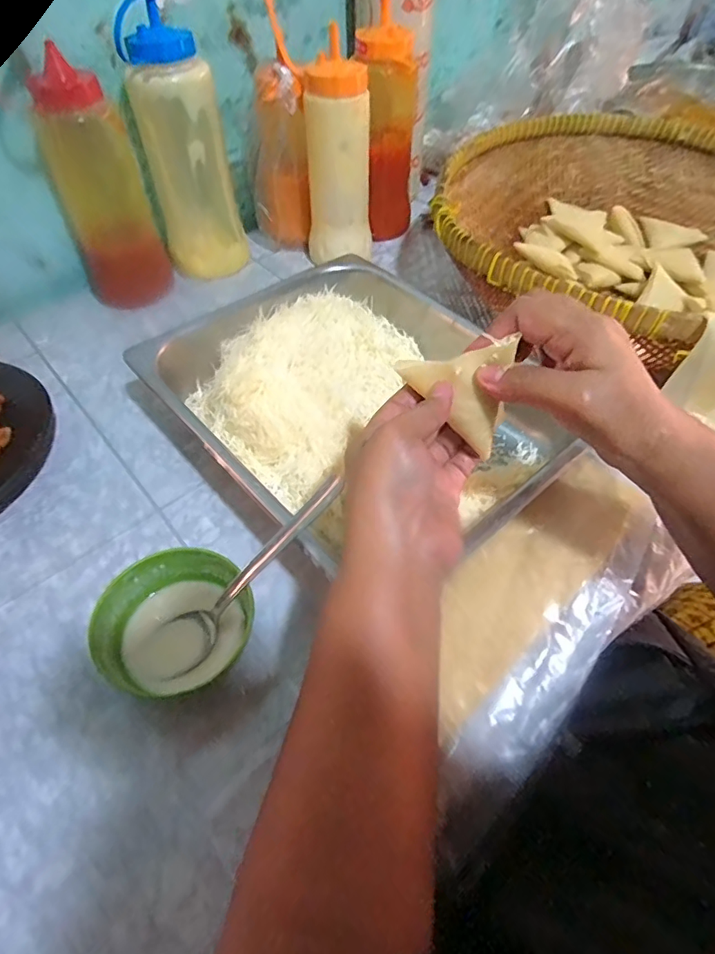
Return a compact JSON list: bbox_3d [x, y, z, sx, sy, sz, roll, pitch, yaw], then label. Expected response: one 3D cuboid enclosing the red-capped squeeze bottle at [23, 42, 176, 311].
[{"bbox_3d":[-0.250,-0.278,0.526,0.084,0.202,0.066,-19,54,-16],"label":"red-capped squeeze bottle"}]

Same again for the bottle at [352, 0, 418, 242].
[{"bbox_3d":[0.032,-0.397,0.620,0.070,0.209,0.051,-36,60,-26],"label":"bottle"}]

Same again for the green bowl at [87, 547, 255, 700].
[{"bbox_3d":[-0.113,0.094,0.334,0.089,0.040,0.083,0,51,0],"label":"green bowl"}]

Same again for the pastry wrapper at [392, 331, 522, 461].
[{"bbox_3d":[0.066,-0.058,0.304,0.076,0.061,0.013,44,33,2],"label":"pastry wrapper"}]

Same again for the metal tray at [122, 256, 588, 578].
[{"bbox_3d":[-0.010,-0.063,0.446,0.242,0.061,0.304,-35,60,-26],"label":"metal tray"}]

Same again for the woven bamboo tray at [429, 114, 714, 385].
[{"bbox_3d":[0.302,-0.256,0.576,0.440,0.099,0.423,-18,54,-15],"label":"woven bamboo tray"}]

